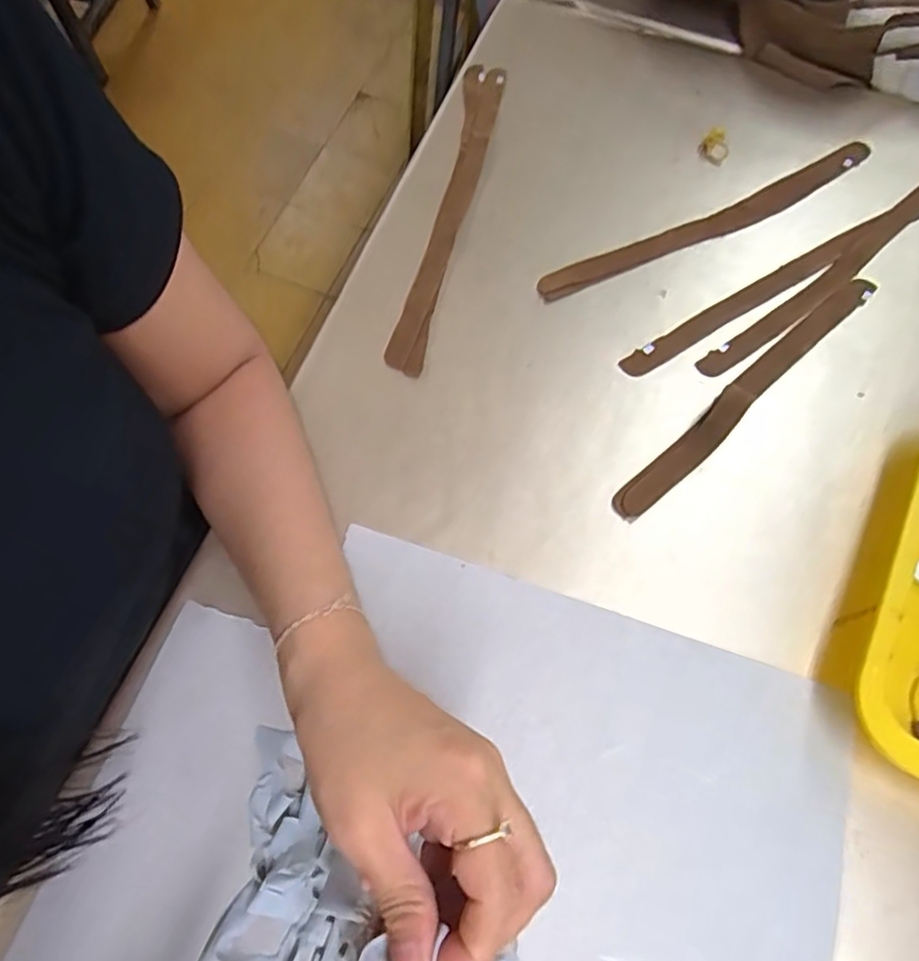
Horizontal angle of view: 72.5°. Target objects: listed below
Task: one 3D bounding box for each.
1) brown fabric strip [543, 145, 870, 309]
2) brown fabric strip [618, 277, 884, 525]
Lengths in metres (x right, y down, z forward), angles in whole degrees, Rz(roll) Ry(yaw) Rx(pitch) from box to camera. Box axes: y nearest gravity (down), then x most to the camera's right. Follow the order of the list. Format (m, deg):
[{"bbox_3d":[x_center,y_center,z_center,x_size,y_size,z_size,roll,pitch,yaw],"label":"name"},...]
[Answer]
[{"bbox_3d":[0.206,-0.209,0.505,0.317,0.006,0.029,-26,71,-11],"label":"brown fabric strip"},{"bbox_3d":[0.211,-0.069,0.443,0.277,0.022,0.022,-40,74,-15],"label":"brown fabric strip"}]

